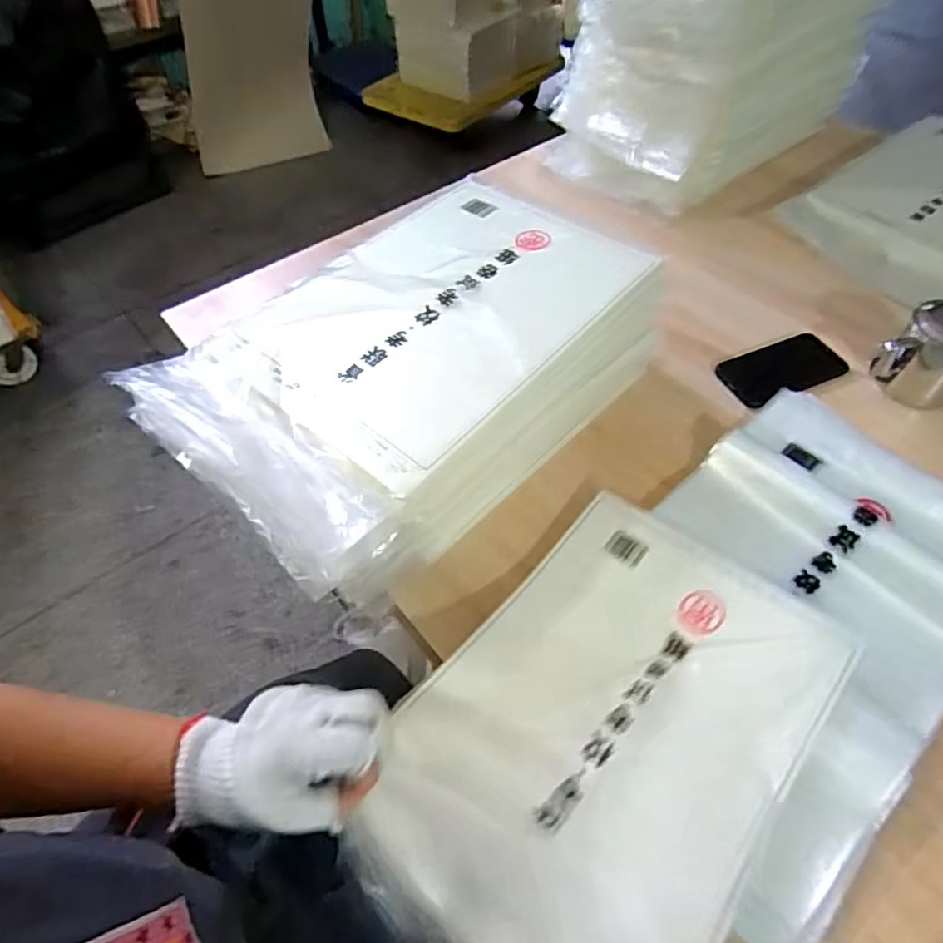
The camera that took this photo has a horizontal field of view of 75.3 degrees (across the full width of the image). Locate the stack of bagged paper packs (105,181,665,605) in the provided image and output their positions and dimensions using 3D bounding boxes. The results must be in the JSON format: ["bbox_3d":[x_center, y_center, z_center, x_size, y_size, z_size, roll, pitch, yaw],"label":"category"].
[{"bbox_3d":[-0.050,-0.103,0.638,0.269,0.165,0.470,35,62,25],"label":"stack of bagged paper packs"}]

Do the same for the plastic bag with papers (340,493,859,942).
[{"bbox_3d":[0.105,0.199,0.471,0.256,0.051,0.385,34,52,22],"label":"plastic bag with papers"}]

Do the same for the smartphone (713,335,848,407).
[{"bbox_3d":[0.378,-0.128,0.741,0.141,0.014,0.082,-20,55,-12],"label":"smartphone"}]

